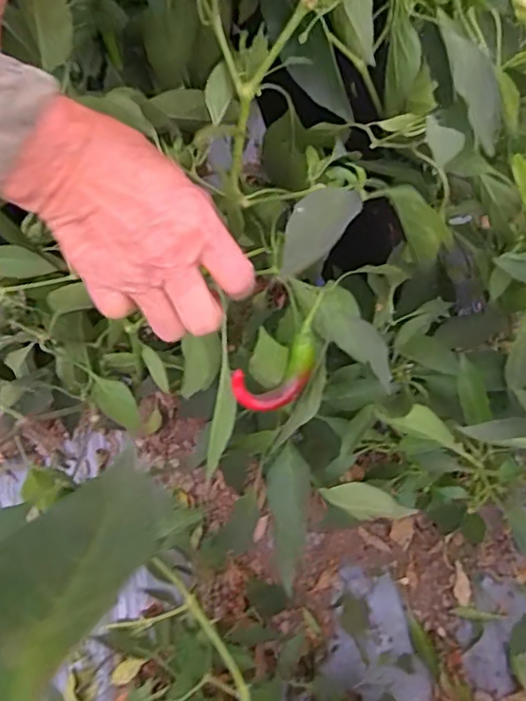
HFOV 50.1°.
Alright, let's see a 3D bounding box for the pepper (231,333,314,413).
[{"bbox_3d":[0.009,0.017,0.362,0.057,0.041,0.010,-24,21,-7],"label":"pepper"}]

